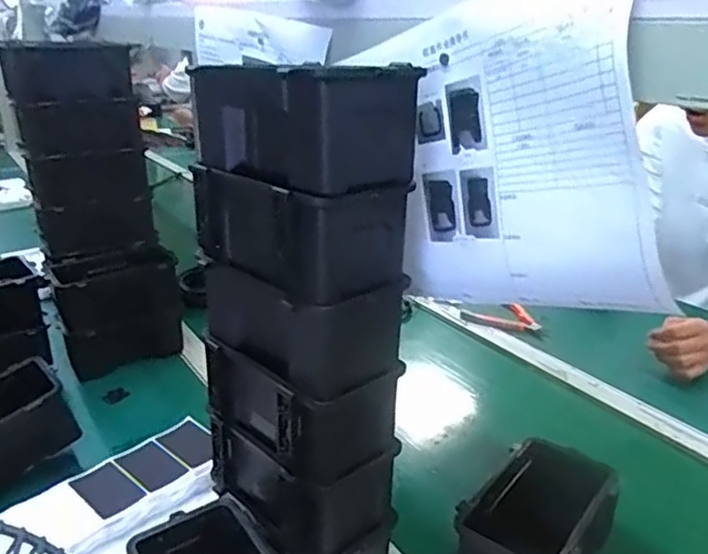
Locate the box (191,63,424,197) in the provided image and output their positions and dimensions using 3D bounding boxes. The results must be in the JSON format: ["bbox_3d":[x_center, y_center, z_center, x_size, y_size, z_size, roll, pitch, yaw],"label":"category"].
[{"bbox_3d":[-0.041,-0.119,0.471,0.097,0.081,0.168,-18,28,-37],"label":"box"}]

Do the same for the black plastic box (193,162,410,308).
[{"bbox_3d":[-0.041,-0.041,0.489,0.094,0.077,0.149,-21,30,-41],"label":"black plastic box"}]

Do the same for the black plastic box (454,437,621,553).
[{"bbox_3d":[0.176,0.245,0.605,0.107,0.075,0.192,18,28,37],"label":"black plastic box"}]

